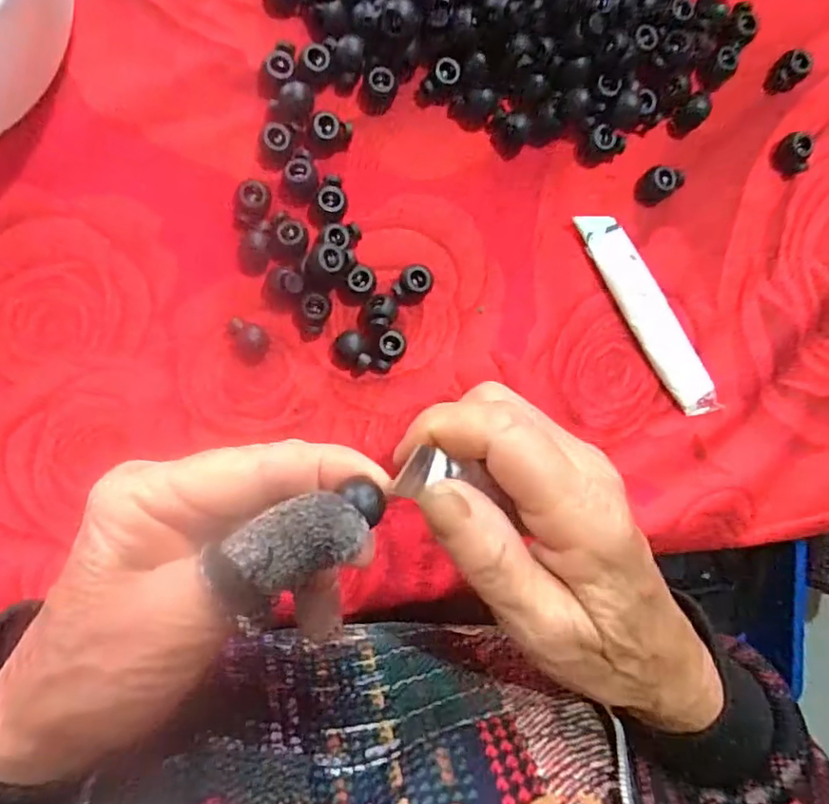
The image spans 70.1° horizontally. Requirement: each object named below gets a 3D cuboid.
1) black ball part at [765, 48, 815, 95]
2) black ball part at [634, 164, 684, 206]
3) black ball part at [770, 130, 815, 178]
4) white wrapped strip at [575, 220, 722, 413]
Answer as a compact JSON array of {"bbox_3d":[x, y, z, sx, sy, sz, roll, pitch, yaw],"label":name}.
[{"bbox_3d":[0.184,-0.163,0.292,0.020,0.011,0.015,-35,97,-6],"label":"black ball part"},{"bbox_3d":[0.118,-0.105,0.284,0.020,0.013,0.016,-30,97,-7],"label":"black ball part"},{"bbox_3d":[0.189,-0.124,0.294,0.016,0.012,0.019,-25,96,-7],"label":"black ball part"},{"bbox_3d":[0.113,-0.042,0.286,0.021,0.008,0.111,-32,97,-6],"label":"white wrapped strip"}]

